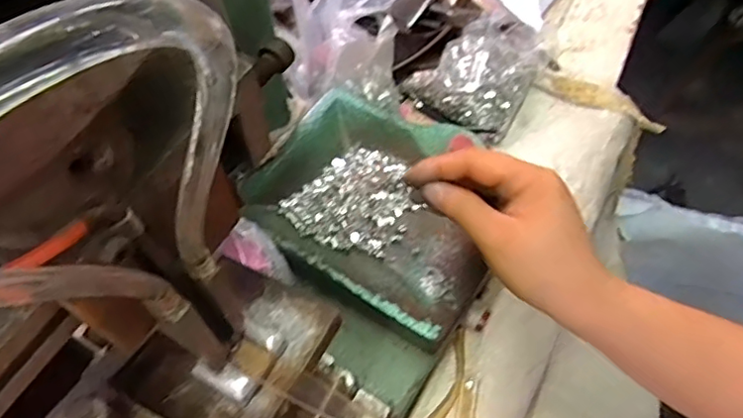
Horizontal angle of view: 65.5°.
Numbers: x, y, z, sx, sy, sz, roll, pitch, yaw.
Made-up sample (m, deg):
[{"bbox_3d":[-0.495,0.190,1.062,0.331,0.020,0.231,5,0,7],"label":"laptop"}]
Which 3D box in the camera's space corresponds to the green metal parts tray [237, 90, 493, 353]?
[{"bbox_3d":[0.007,-0.007,0.455,0.191,0.034,0.166,28,64,15],"label":"green metal parts tray"}]

